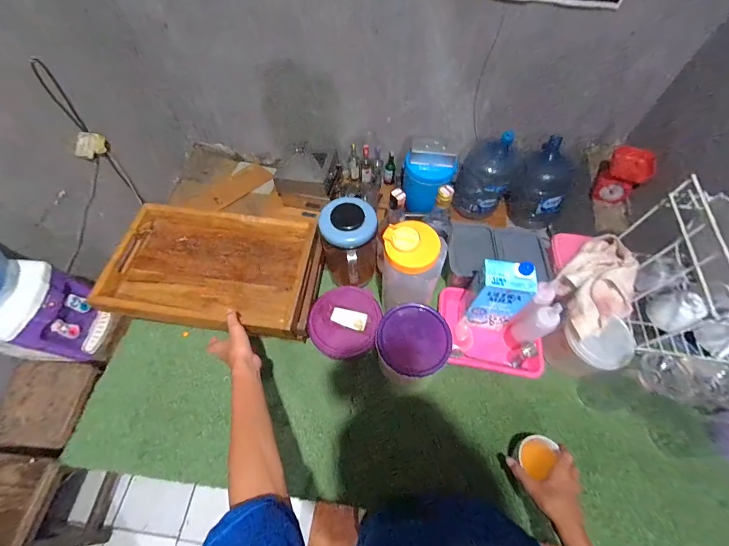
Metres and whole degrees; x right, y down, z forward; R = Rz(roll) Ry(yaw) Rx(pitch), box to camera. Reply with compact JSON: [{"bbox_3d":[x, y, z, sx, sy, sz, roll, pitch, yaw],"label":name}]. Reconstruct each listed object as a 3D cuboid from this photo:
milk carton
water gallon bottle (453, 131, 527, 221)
[{"bbox_3d":[0.275,0.054,0.670,0.102,0.200,0.068,6,62,2],"label":"milk carton"},{"bbox_3d":[0.631,-0.525,1.680,0.278,0.431,0.256,34,66,16],"label":"water gallon bottle"}]

